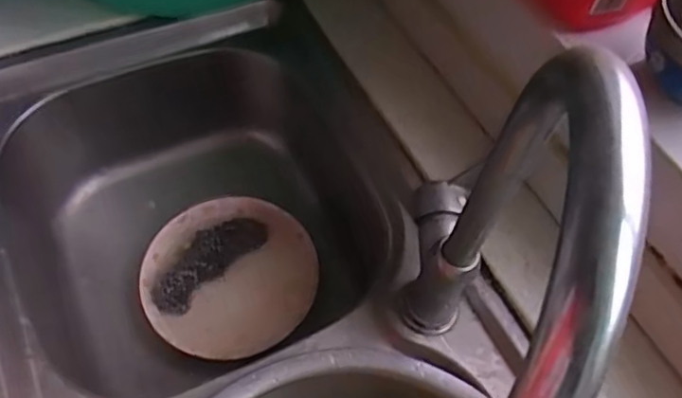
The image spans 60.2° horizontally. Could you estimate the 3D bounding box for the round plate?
[{"bbox_3d":[-0.125,0.086,0.667,0.188,0.044,0.178,2,73,-6],"label":"round plate"}]

